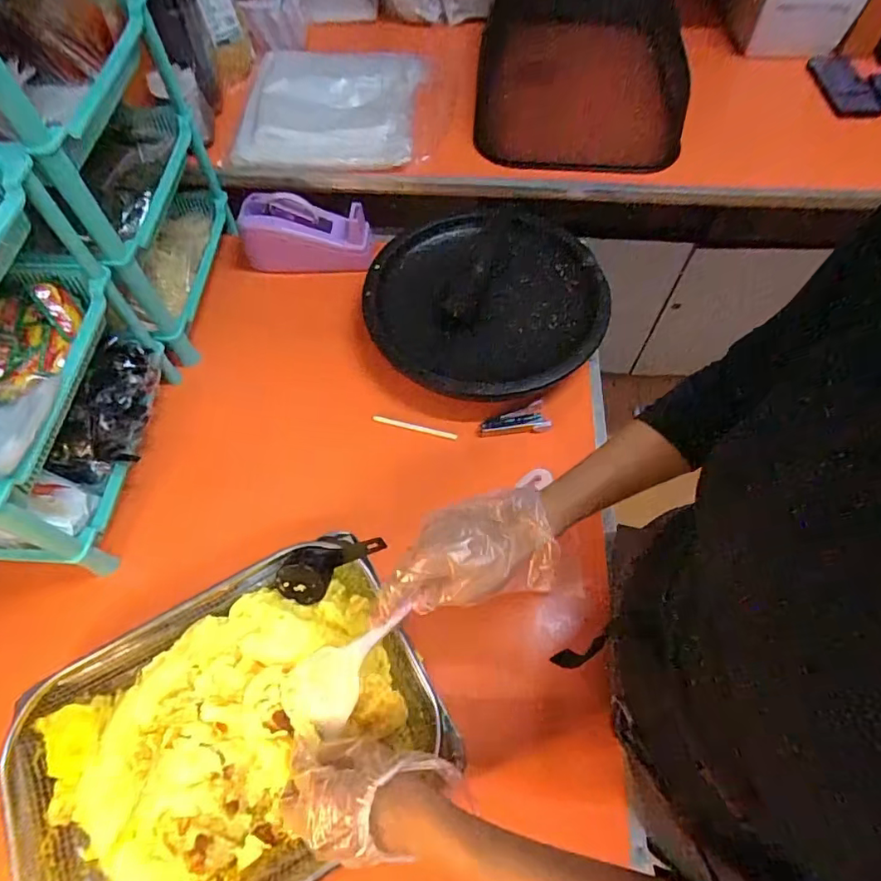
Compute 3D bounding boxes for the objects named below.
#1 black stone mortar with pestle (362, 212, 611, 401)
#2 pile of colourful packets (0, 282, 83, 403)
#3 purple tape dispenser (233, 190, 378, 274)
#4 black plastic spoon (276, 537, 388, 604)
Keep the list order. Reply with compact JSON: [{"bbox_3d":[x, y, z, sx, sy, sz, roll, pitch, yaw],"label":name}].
[{"bbox_3d":[0.073,-0.210,0.782,0.325,0.057,0.333,0,61,1],"label":"black stone mortar with pestle"},{"bbox_3d":[-0.451,-0.105,0.572,0.082,0.047,0.139,-5,61,-2],"label":"pile of colourful packets"},{"bbox_3d":[-0.213,-0.323,0.828,0.203,0.103,0.061,7,61,5],"label":"purple tape dispenser"},{"bbox_3d":[-0.113,0.125,0.550,0.120,0.036,0.050,-27,63,6],"label":"black plastic spoon"}]

